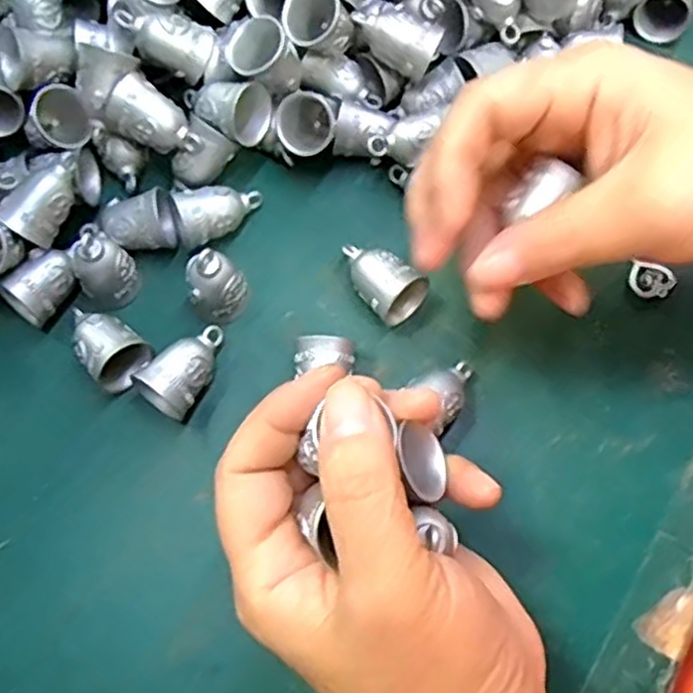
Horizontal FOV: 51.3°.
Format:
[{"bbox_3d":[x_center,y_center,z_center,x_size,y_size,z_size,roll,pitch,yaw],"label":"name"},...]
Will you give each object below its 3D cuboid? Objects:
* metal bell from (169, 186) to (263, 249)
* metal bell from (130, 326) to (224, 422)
[{"bbox_3d":[-0.052,-0.054,0.300,0.035,0.021,0.020,-13,72,-5],"label":"metal bell"},{"bbox_3d":[-0.060,0.008,0.277,0.021,0.026,0.038,38,76,11],"label":"metal bell"}]

